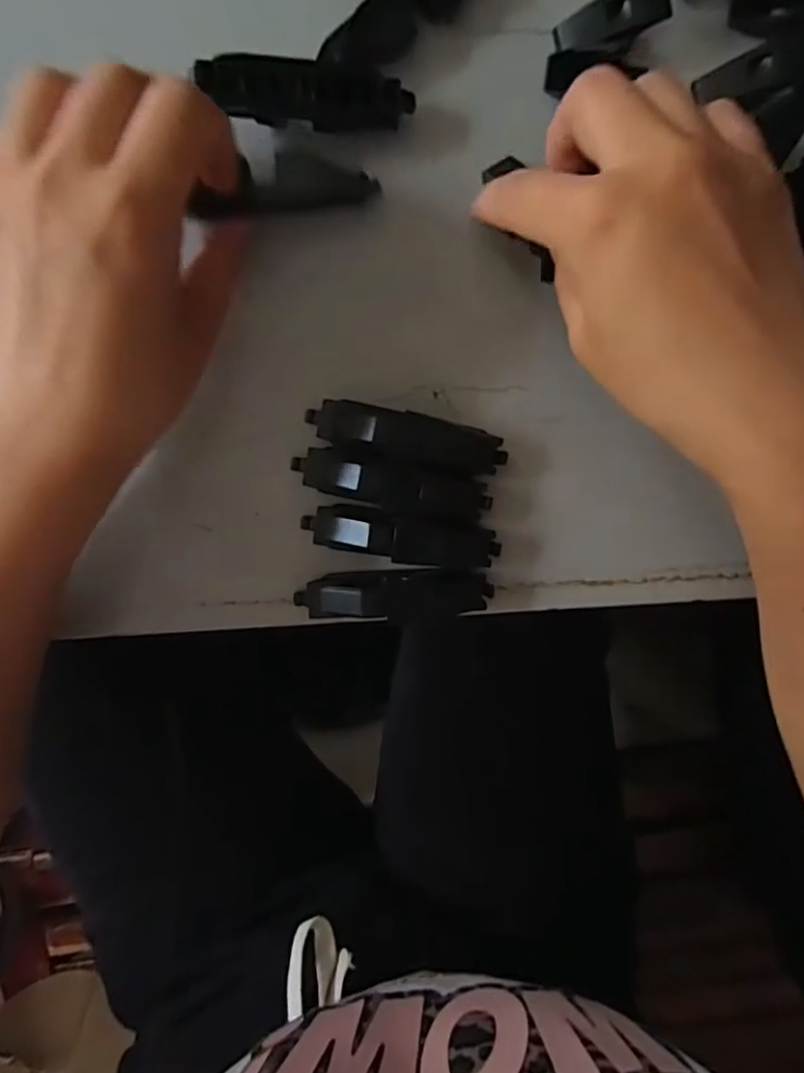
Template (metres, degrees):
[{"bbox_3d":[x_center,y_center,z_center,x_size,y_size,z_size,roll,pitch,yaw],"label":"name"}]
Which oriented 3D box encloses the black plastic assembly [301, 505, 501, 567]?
[{"bbox_3d":[0.000,0.000,0.256,0.080,0.017,0.019,10,97,-5],"label":"black plastic assembly"}]

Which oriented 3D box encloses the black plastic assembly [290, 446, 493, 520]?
[{"bbox_3d":[-0.003,-0.022,0.253,0.080,0.015,0.021,11,96,-5],"label":"black plastic assembly"}]

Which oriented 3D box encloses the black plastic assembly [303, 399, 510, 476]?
[{"bbox_3d":[0.003,-0.040,0.251,0.080,0.014,0.019,11,96,-5],"label":"black plastic assembly"}]

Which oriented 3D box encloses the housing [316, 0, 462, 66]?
[{"bbox_3d":[0.004,-0.200,0.231,0.078,0.017,0.017,-40,98,2],"label":"housing"}]

